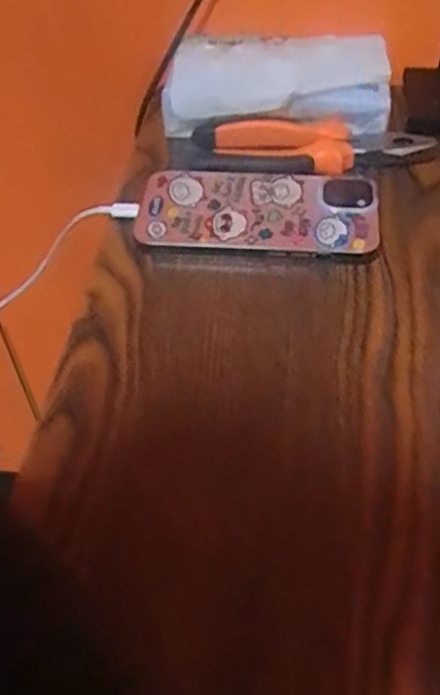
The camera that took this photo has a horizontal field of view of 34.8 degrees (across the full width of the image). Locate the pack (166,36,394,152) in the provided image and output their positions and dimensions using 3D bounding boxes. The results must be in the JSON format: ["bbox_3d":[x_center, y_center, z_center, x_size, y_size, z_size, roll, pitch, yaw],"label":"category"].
[{"bbox_3d":[0.036,-0.167,0.454,0.145,0.053,0.044,3,51,5],"label":"pack"}]

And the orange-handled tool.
[{"bbox_3d":[0.057,-0.129,0.443,0.149,0.022,0.042,3,51,5],"label":"orange-handled tool"}]

